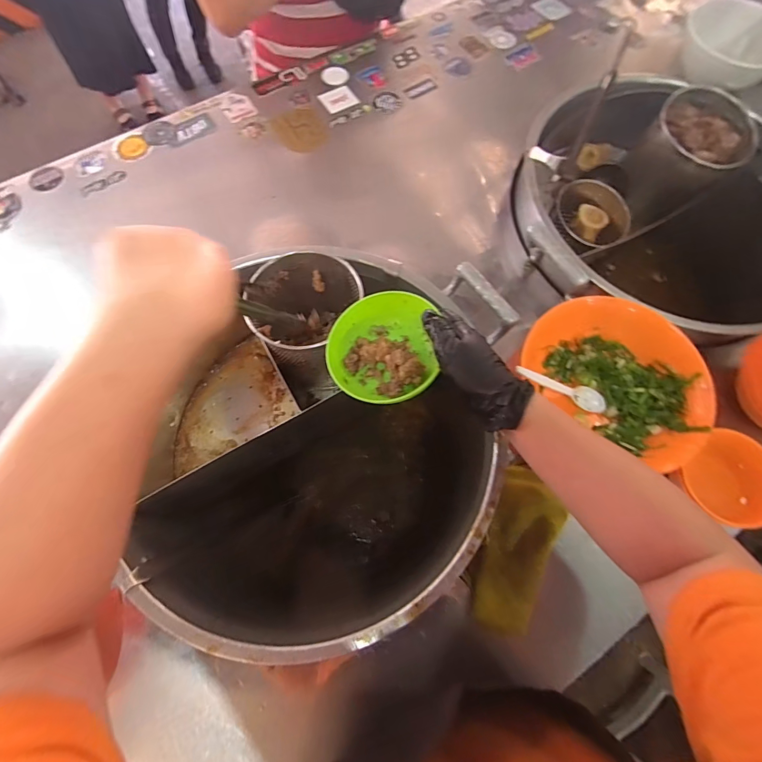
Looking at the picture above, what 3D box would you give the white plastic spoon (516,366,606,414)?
[{"bbox_3d":[0.223,0.009,0.478,0.144,0.013,0.028,19,70,-20],"label":"white plastic spoon"}]

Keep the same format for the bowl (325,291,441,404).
[{"bbox_3d":[0.000,-0.042,0.439,0.117,0.049,0.125,0,71,-1],"label":"bowl"}]

